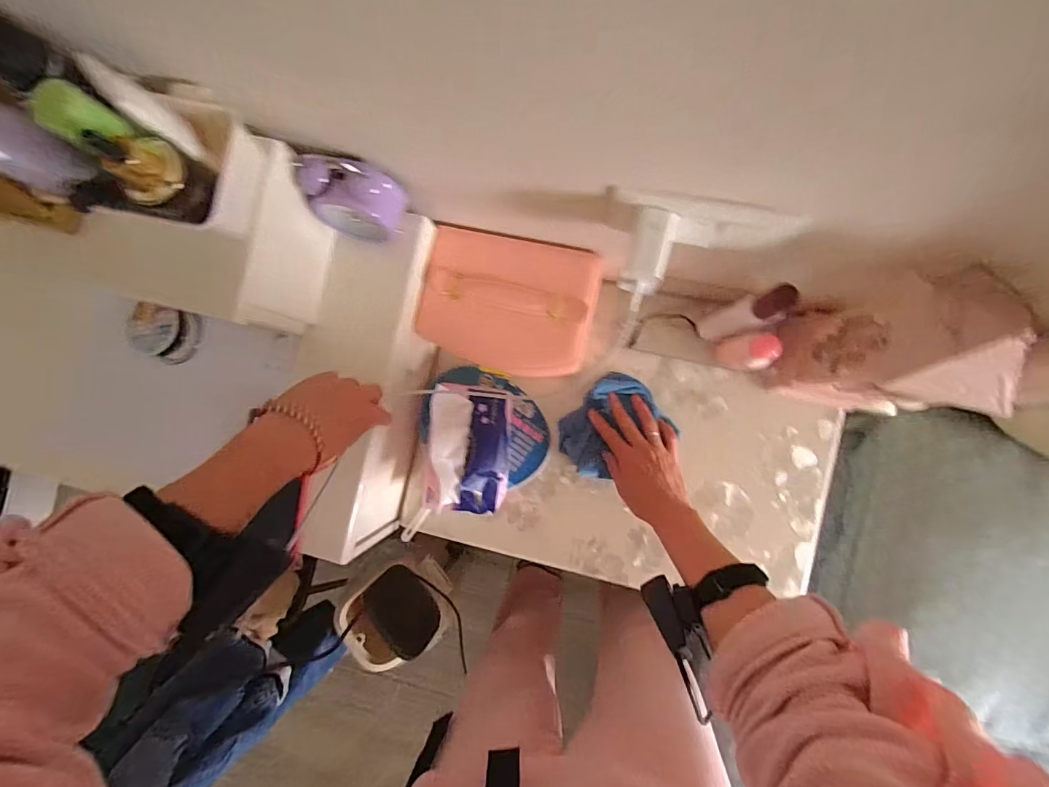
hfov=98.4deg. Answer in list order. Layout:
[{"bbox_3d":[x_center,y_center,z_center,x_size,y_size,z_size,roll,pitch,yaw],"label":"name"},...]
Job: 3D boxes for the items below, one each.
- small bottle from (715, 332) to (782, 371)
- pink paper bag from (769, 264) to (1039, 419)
[{"bbox_3d":[0.263,-0.049,0.540,0.040,0.100,0.041,0,88,6],"label":"small bottle"},{"bbox_3d":[0.357,-0.047,0.463,0.107,0.253,0.122,10,89,6],"label":"pink paper bag"}]

